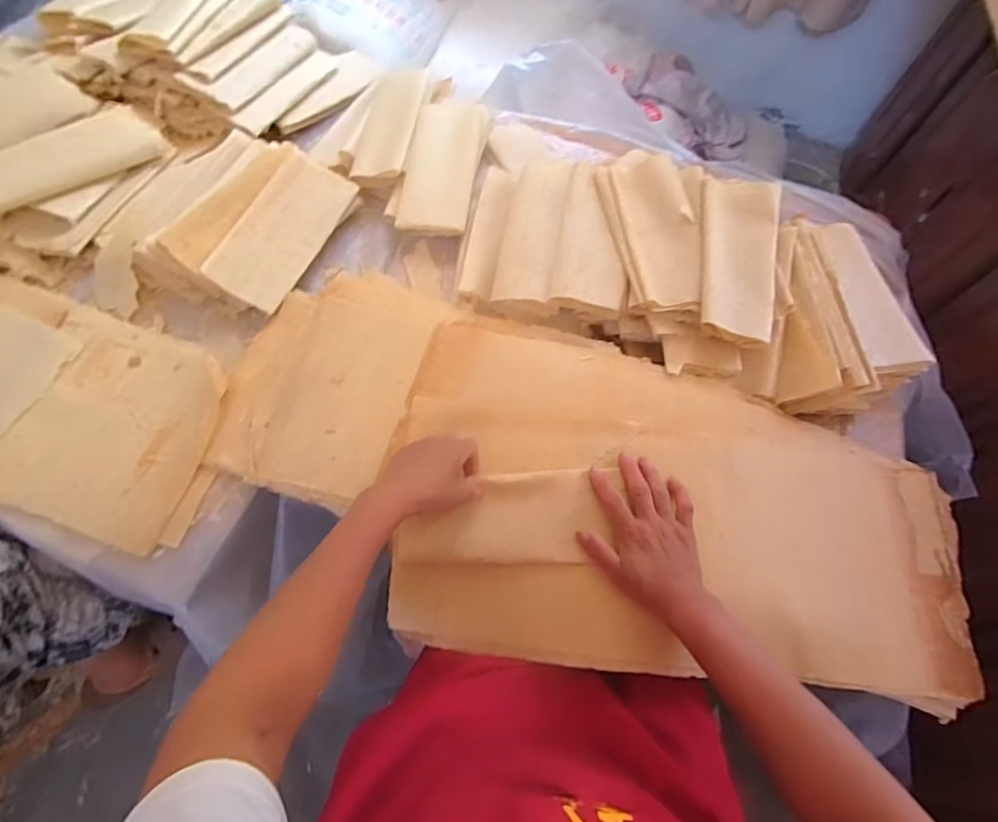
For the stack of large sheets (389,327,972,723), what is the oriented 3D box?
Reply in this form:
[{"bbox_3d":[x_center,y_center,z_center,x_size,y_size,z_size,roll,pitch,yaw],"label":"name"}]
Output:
[{"bbox_3d":[0.223,0.116,0.628,0.677,0.066,0.380,12,65,-3],"label":"stack of large sheets"}]

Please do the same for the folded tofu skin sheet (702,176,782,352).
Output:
[{"bbox_3d":[0.336,-0.224,0.740,0.112,0.033,0.290,13,70,4],"label":"folded tofu skin sheet"}]

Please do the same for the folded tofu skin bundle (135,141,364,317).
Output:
[{"bbox_3d":[-0.365,-0.286,0.782,0.192,0.049,0.275,22,64,7],"label":"folded tofu skin bundle"}]

